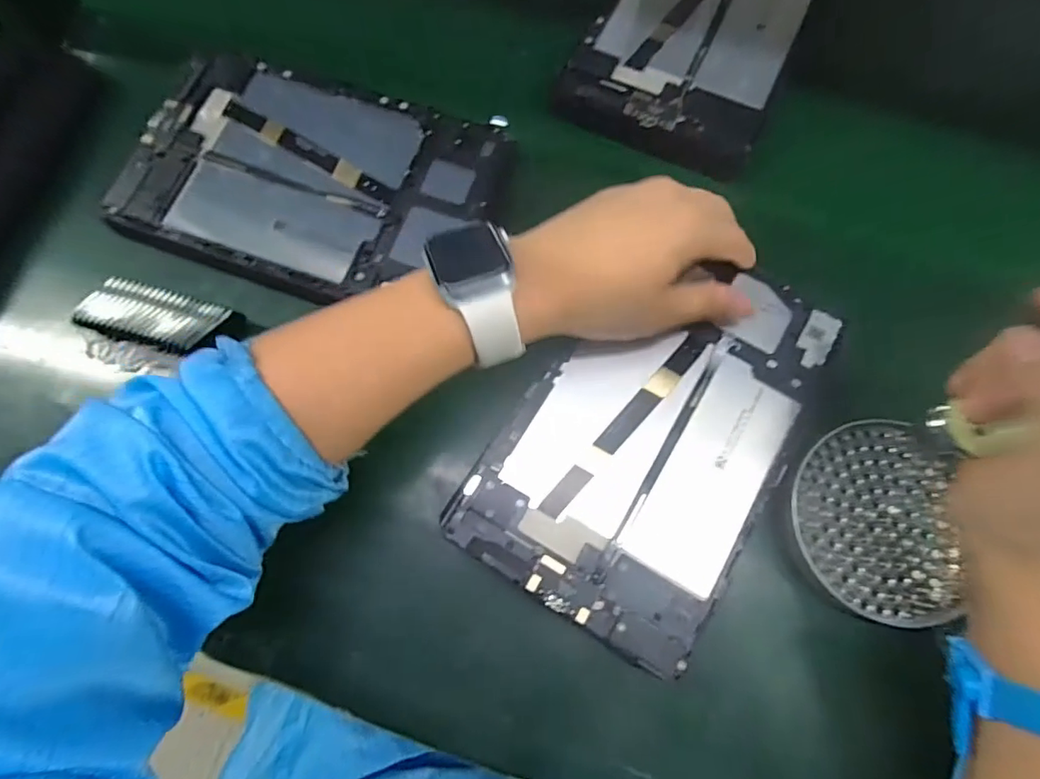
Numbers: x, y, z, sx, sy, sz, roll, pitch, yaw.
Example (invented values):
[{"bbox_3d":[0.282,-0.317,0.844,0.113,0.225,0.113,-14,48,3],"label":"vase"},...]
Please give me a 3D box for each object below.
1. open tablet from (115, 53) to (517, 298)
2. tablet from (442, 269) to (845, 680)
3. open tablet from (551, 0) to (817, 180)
[{"bbox_3d":[-0.138,-0.142,0.372,0.246,0.019,0.151,17,76,5],"label":"open tablet"},{"bbox_3d":[0.080,0.022,0.328,0.149,0.009,0.235,31,77,8],"label":"tablet"},{"bbox_3d":[0.138,-0.282,0.416,0.146,0.009,0.253,24,78,8],"label":"open tablet"}]

